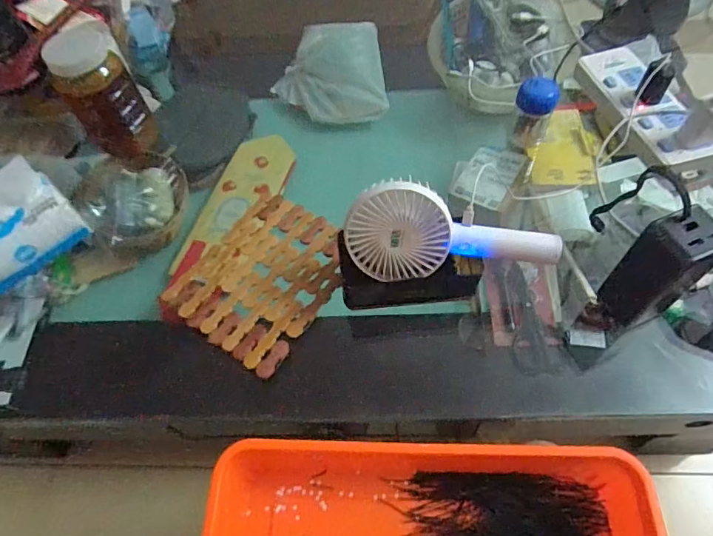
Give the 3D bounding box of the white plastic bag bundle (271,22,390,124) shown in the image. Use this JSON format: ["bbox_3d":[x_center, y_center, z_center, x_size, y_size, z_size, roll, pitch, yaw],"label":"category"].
[{"bbox_3d":[-0.059,-0.386,0.930,0.217,0.084,0.222,-7,58,0],"label":"white plastic bag bundle"}]

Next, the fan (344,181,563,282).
[{"bbox_3d":[0.092,-0.041,0.465,0.200,0.096,0.037,-2,28,5],"label":"fan"}]

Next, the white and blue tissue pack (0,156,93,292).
[{"bbox_3d":[-0.421,-0.049,0.572,0.140,0.069,0.106,-39,63,-18],"label":"white and blue tissue pack"}]

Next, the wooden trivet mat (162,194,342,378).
[{"bbox_3d":[-0.108,0.006,0.556,0.167,0.009,0.193,29,65,20],"label":"wooden trivet mat"}]

